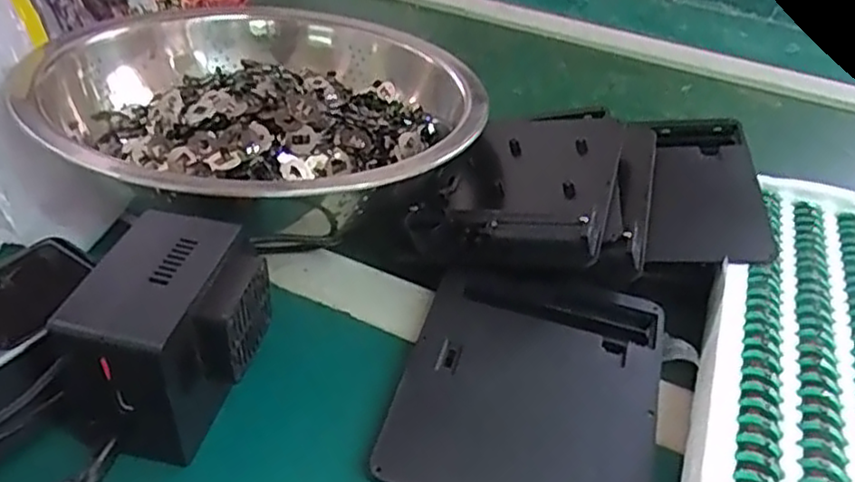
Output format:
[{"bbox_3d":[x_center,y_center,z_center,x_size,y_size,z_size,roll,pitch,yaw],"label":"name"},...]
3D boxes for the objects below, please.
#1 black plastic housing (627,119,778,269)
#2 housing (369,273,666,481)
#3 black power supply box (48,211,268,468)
[{"bbox_3d":[0.157,-0.029,0.404,0.073,0.027,0.132,8,38,5],"label":"black plastic housing"},{"bbox_3d":[0.047,0.064,0.311,0.110,0.008,0.130,15,45,9],"label":"housing"},{"bbox_3d":[-0.101,0.041,0.281,0.057,0.073,0.077,8,38,5],"label":"black power supply box"}]

